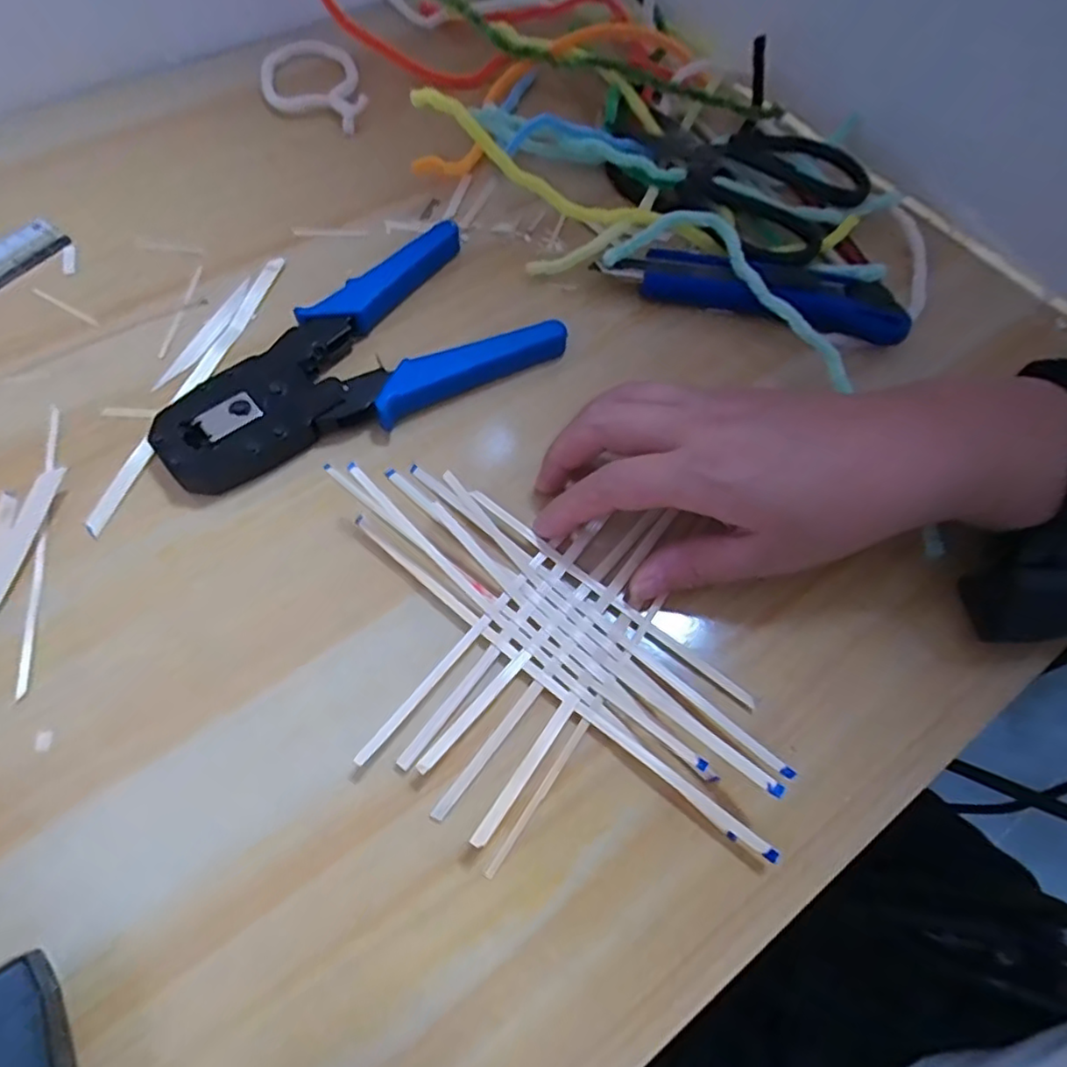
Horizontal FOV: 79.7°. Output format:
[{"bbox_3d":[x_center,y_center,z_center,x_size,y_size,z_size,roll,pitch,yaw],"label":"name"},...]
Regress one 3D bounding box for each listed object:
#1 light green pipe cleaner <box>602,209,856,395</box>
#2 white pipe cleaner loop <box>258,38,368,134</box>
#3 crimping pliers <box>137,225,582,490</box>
[{"bbox_3d":[0.113,-0.135,0.340,0.143,0.020,0.053,29,66,11],"label":"light green pipe cleaner"},{"bbox_3d":[-0.147,-0.300,0.422,0.061,0.014,0.100,-15,66,-10],"label":"white pipe cleaner loop"},{"bbox_3d":[-0.092,-0.094,0.323,0.192,0.016,0.098,-27,68,-15],"label":"crimping pliers"}]

